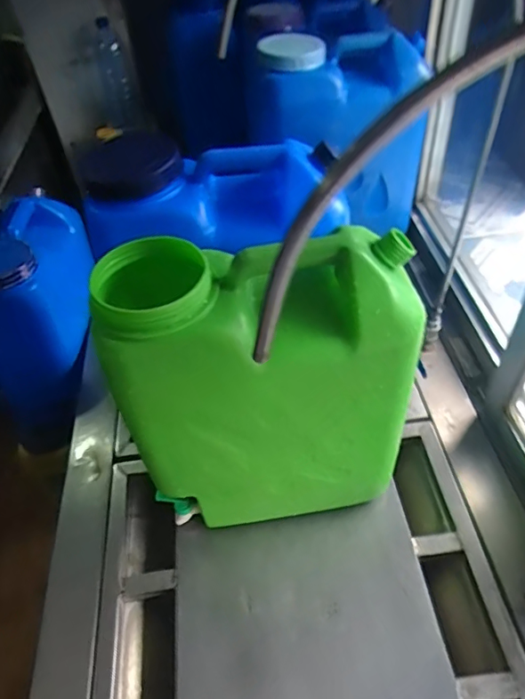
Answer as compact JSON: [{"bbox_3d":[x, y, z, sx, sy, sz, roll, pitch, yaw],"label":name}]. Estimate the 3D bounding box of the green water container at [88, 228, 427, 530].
[{"bbox_3d":[0.002,0.049,0.619,0.313,0.370,0.149,-7,46,-1],"label":"green water container"}]

